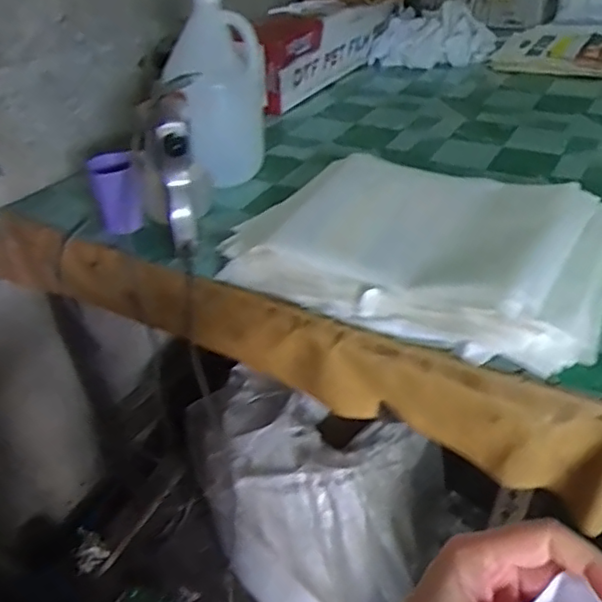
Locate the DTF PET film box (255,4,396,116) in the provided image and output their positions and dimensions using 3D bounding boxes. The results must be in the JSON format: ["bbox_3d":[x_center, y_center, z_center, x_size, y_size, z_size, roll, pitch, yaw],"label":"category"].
[{"bbox_3d":[0.042,-0.598,1.420,0.122,0.143,0.574,20,43,25],"label":"DTF PET film box"}]

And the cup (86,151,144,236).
[{"bbox_3d":[-0.264,-0.154,0.897,0.065,0.103,0.076,-15,40,-17],"label":"cup"}]

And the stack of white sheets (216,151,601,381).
[{"bbox_3d":[0.154,-0.079,0.805,0.464,0.050,0.336,16,41,21],"label":"stack of white sheets"}]

